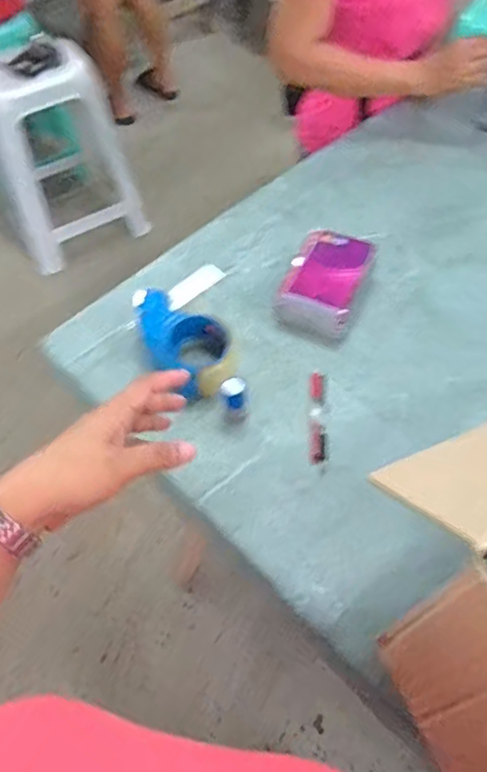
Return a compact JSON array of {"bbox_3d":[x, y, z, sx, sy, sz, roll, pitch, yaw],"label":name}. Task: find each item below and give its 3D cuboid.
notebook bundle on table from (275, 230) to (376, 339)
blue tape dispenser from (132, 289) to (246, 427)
[{"bbox_3d":[0.109,-0.136,0.791,0.095,0.062,0.136,20,60,16],"label":"notebook bundle on table"},{"bbox_3d":[-0.069,-0.046,0.742,0.089,0.055,0.204,-41,63,-21],"label":"blue tape dispenser"}]

